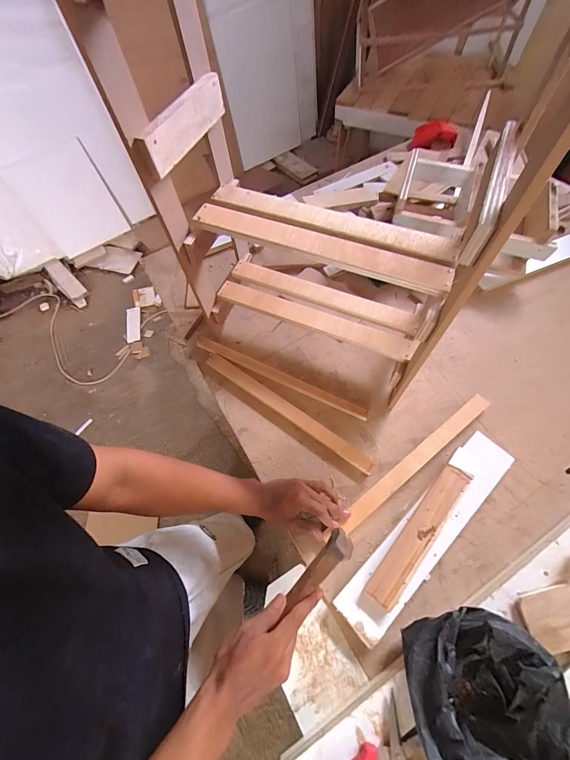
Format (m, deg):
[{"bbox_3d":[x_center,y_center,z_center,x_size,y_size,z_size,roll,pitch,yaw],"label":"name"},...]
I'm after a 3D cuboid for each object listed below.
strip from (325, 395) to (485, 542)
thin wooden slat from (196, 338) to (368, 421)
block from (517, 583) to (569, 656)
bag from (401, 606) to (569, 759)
[{"bbox_3d":[0.256,0.153,0.584,0.392,0.012,0.032,-35,66,-13],"label":"strip"},{"bbox_3d":[-0.020,-0.010,0.684,0.423,0.023,0.032,23,67,14],"label":"thin wooden slat"},{"bbox_3d":[0.396,0.351,0.444,0.094,0.017,0.073,-10,65,-2],"label":"block"},{"bbox_3d":[0.261,0.423,0.388,0.179,0.079,0.205,-1,65,3],"label":"bag"}]

